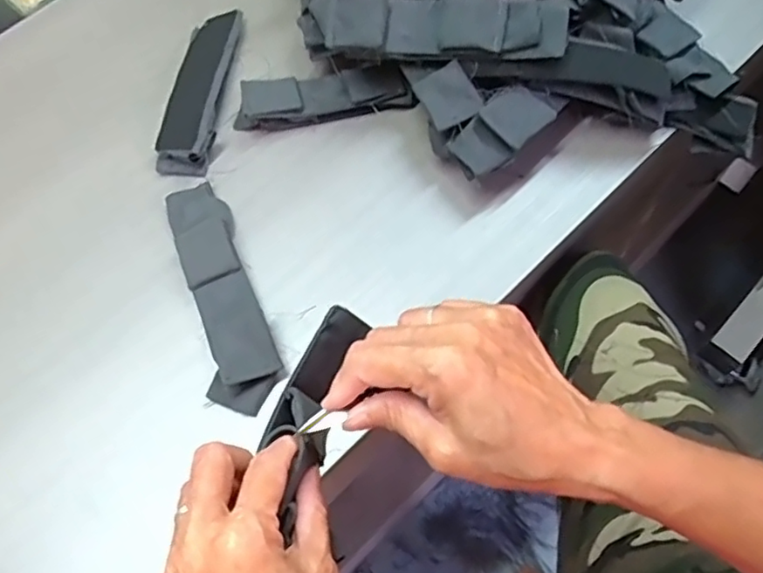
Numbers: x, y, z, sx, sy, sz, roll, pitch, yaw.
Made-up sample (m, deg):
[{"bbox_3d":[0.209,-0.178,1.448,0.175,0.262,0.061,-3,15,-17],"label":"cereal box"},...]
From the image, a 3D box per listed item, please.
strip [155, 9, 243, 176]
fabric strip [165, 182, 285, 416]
[{"bbox_3d":[-0.176,-0.195,0.601,0.052,0.015,0.192,2,64,5],"label":"strip"},{"bbox_3d":[-0.135,0.000,0.514,0.055,0.029,0.209,-22,65,-6],"label":"fabric strip"}]

